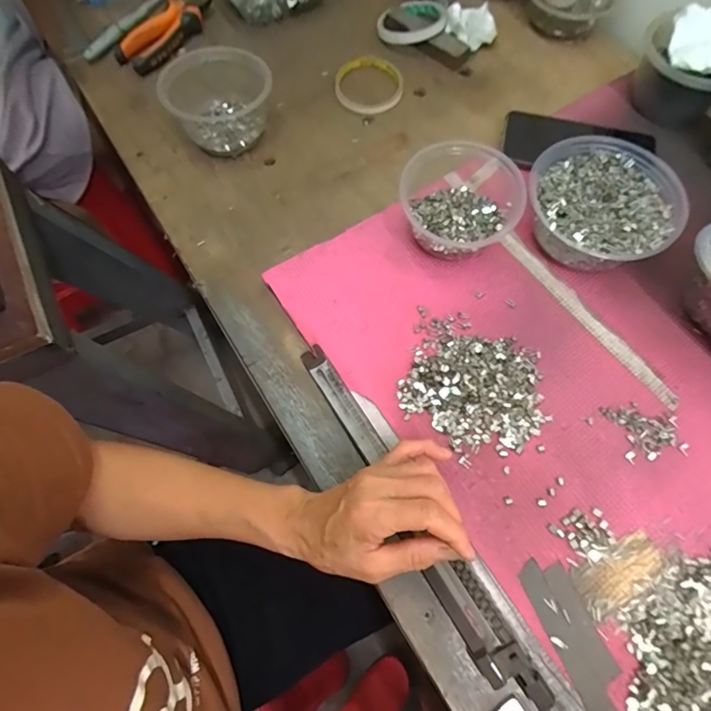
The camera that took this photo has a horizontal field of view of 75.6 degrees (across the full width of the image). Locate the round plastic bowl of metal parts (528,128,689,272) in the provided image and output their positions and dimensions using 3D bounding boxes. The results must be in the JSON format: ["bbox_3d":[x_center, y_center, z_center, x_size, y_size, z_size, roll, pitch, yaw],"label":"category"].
[{"bbox_3d":[0.232,-0.143,0.442,0.129,0.056,0.135,0,68,0],"label":"round plastic bowl of metal parts"}]

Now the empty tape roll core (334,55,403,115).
[{"bbox_3d":[0.017,-0.332,0.561,0.082,0.011,0.086,0,68,0],"label":"empty tape roll core"}]

